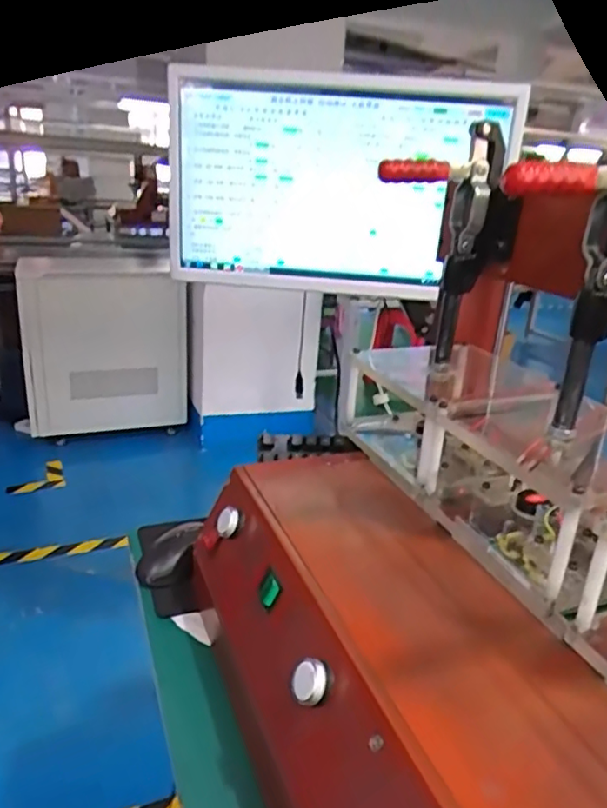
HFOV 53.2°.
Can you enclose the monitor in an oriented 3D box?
[{"bbox_3d":[0.039,-0.267,0.772,0.402,0.276,0.070,2,38,-4],"label":"monitor"}]

